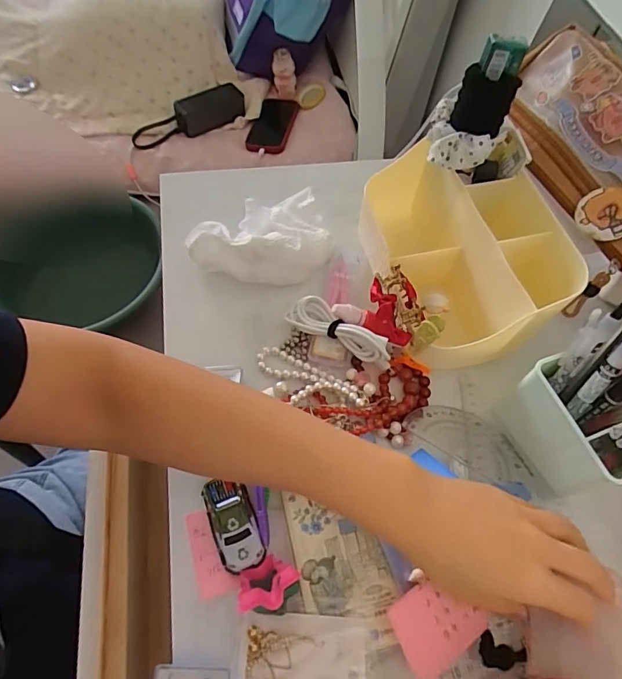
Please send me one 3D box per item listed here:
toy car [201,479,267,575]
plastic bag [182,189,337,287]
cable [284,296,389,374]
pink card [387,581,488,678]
[{"bbox_3d":[-0.054,0.127,0.311,0.031,0.022,0.060,-18,65,-13],"label":"toy car"},{"bbox_3d":[-0.049,-0.098,0.425,0.125,0.034,0.096,-10,63,-9],"label":"plastic bag"},{"bbox_3d":[0.025,-0.009,0.376,0.095,0.031,0.025,26,63,10],"label":"cable"},{"bbox_3d":[0.078,0.174,0.277,0.053,0.006,0.048,-27,85,-18],"label":"pink card"}]

